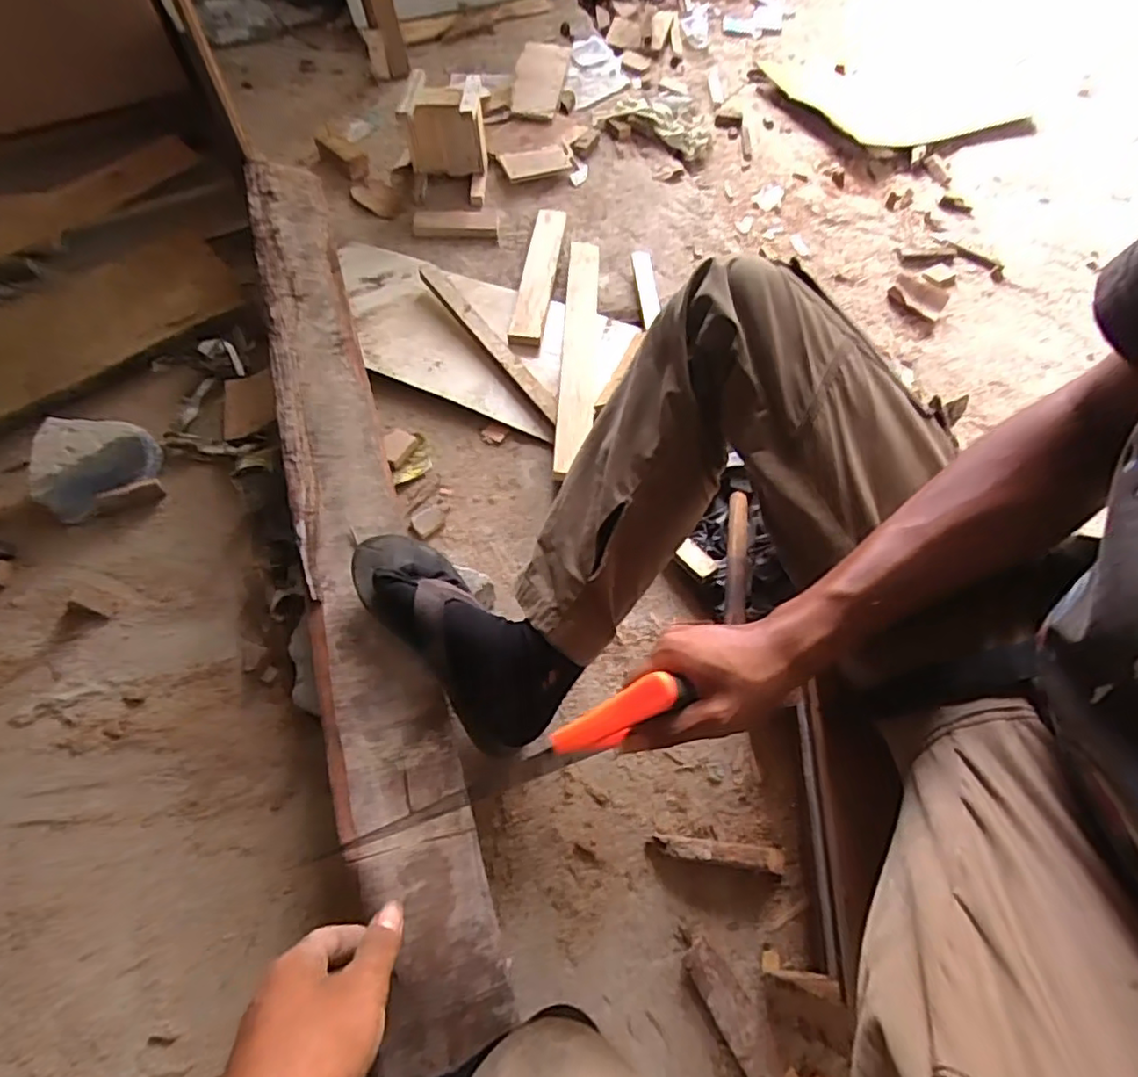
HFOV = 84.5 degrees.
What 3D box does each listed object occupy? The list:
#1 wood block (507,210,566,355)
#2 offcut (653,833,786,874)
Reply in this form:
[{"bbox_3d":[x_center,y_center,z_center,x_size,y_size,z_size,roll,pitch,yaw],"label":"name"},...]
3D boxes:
[{"bbox_3d":[-0.050,-0.453,1.069,0.055,0.033,0.376,8,63,1],"label":"wood block"},{"bbox_3d":[0.160,0.324,0.650,0.132,0.025,0.024,9,63,2],"label":"offcut"}]

